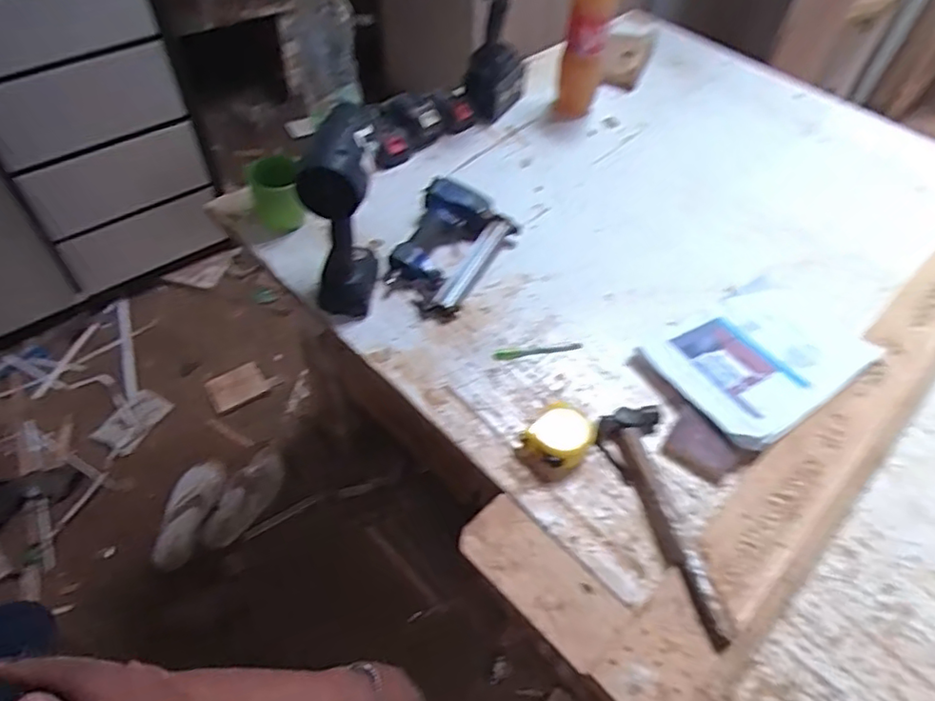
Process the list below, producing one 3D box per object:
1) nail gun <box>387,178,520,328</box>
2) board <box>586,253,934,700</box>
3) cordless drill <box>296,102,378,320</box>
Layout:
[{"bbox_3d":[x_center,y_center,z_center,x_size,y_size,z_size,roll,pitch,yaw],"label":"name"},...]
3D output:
[{"bbox_3d":[-0.025,-0.155,0.953,0.157,0.055,0.239,22,53,13],"label":"nail gun"},{"bbox_3d":[0.589,0.033,0.861,1.205,0.024,0.115,-37,63,-27],"label":"board"},{"bbox_3d":[-0.167,-0.195,0.852,0.086,0.250,0.171,0,51,-5],"label":"cordless drill"}]

